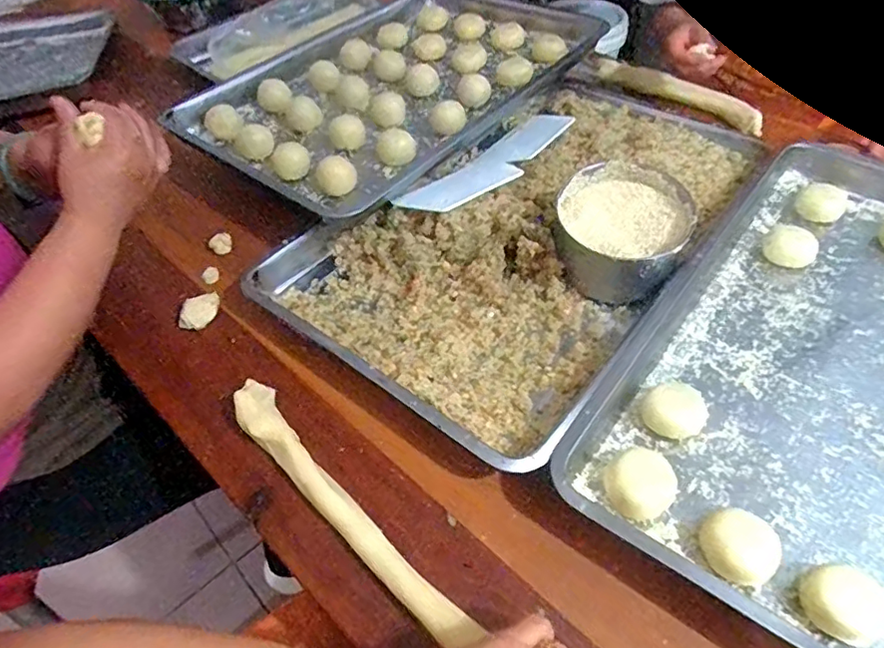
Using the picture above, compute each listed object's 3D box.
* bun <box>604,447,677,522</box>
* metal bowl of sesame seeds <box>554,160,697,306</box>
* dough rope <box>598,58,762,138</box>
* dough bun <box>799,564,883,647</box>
[{"bbox_3d":[0.160,0.128,0.455,0.052,0.029,0.048,-2,49,2],"label":"bun"},{"bbox_3d":[0.191,-0.095,0.617,0.129,0.094,0.132,-2,49,2],"label":"metal bowl of sesame seeds"},{"bbox_3d":[0.364,-0.361,0.875,0.043,0.034,0.273,-37,56,-26],"label":"dough rope"},{"bbox_3d":[0.280,0.196,0.394,0.045,0.031,0.050,-24,52,-17],"label":"dough bun"}]

